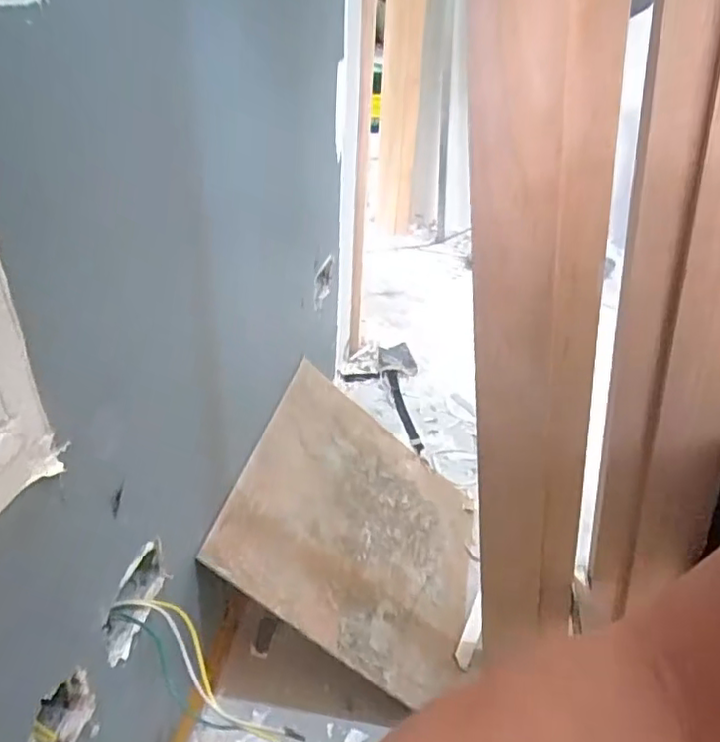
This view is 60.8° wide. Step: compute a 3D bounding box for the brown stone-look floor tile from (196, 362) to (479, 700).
[{"bbox_3d":[0.015,0.228,0.937,0.414,0.016,0.426,42,33,-14],"label":"brown stone-look floor tile"}]

